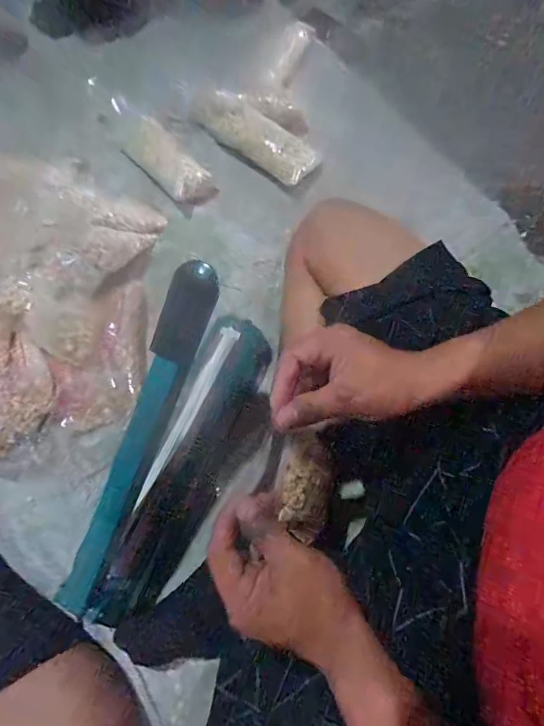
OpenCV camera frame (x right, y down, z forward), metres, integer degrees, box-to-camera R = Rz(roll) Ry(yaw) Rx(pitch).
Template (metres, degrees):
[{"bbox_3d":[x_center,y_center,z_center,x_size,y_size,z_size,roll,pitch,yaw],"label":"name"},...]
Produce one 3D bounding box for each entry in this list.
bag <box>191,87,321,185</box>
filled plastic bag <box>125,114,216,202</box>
[{"bbox_3d":[-0.037,-0.413,0.735,0.076,0.051,0.285,-43,74,-12],"label":"bag"},{"bbox_3d":[-0.186,-0.358,0.713,0.083,0.048,0.206,-35,72,-10],"label":"filled plastic bag"}]

